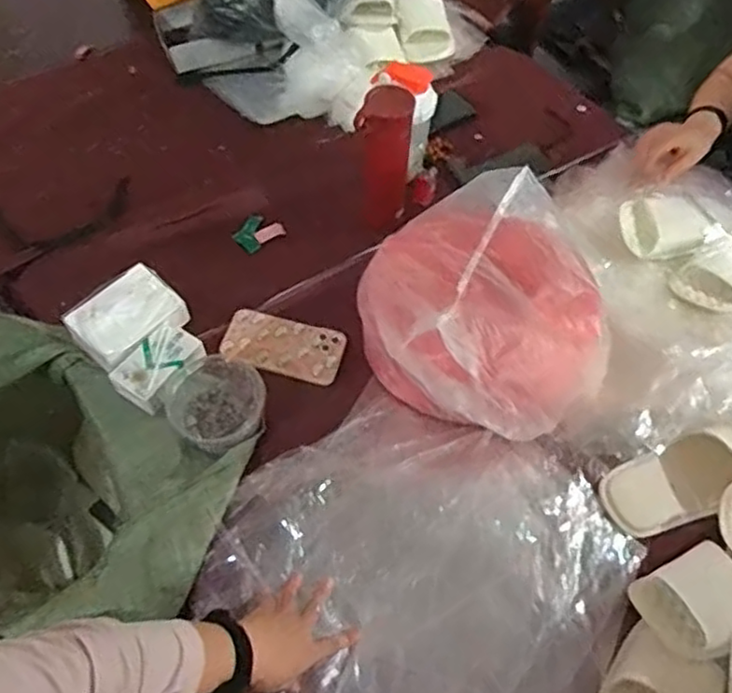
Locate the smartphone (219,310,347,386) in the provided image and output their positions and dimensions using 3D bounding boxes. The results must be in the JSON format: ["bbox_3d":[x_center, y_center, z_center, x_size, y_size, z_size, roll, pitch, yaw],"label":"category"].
[{"bbox_3d":[-0.113,-0.002,0.926,0.161,0.012,0.087,13,57,7],"label":"smartphone"}]

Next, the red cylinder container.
[{"bbox_3d":[0.026,-0.276,0.980,0.076,0.208,0.089,5,57,2],"label":"red cylinder container"}]

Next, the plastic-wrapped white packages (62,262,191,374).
[{"bbox_3d":[-0.317,-0.036,0.901,0.105,0.048,0.136,37,63,21],"label":"plastic-wrapped white packages"}]

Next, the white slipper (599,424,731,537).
[{"bbox_3d":[0.385,0.159,0.816,0.199,0.057,0.089,-18,59,-12],"label":"white slipper"}]

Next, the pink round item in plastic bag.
[{"bbox_3d":[0.153,-0.038,0.846,0.297,0.182,0.291,1,57,-1],"label":"pink round item in plastic bag"}]

